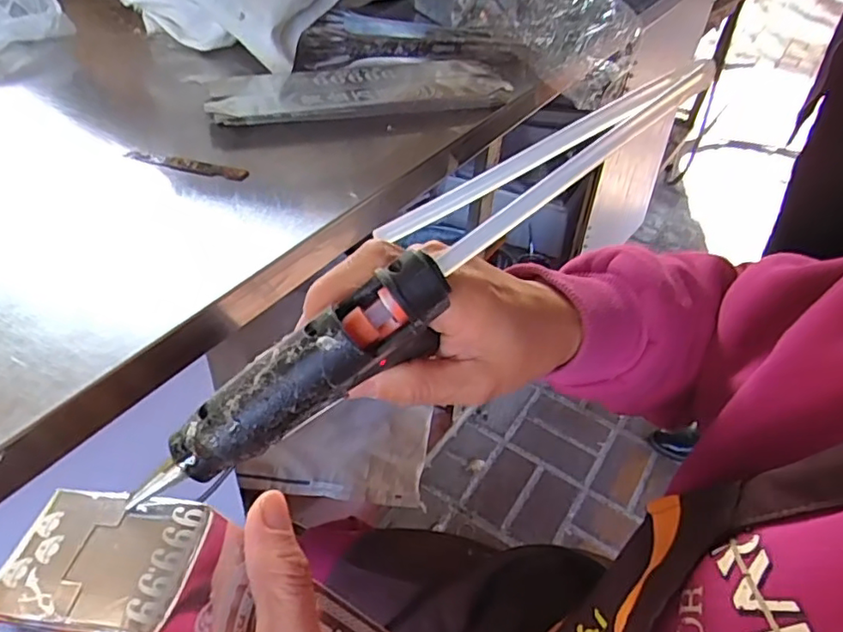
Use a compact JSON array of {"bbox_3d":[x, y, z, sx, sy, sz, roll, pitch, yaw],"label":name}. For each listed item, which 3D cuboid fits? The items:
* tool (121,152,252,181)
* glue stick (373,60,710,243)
[{"bbox_3d":[-0.186,-0.119,0.473,0.098,0.010,0.010,11,43,5],"label":"tool"},{"bbox_3d":[0.040,-0.055,0.210,0.121,0.008,0.005,-26,44,11],"label":"glue stick"}]

